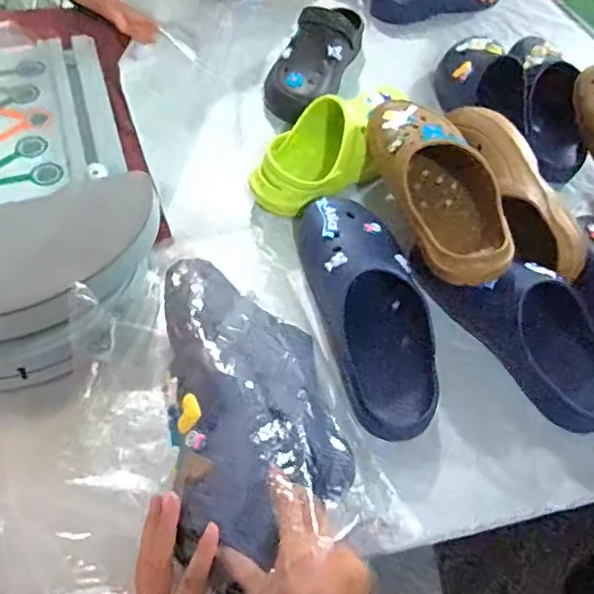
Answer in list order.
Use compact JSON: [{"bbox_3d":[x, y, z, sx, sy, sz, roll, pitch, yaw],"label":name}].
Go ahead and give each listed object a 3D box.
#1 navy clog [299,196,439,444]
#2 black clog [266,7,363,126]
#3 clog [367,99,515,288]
[{"bbox_3d":[0.082,0.006,0.634,0.117,0.082,0.289,-7,57,-10],"label":"navy clog"},{"bbox_3d":[0.029,-0.392,0.884,0.108,0.098,0.269,18,57,7],"label":"black clog"},{"bbox_3d":[0.174,-0.138,0.677,0.113,0.079,0.280,-7,57,-9],"label":"clog"}]

